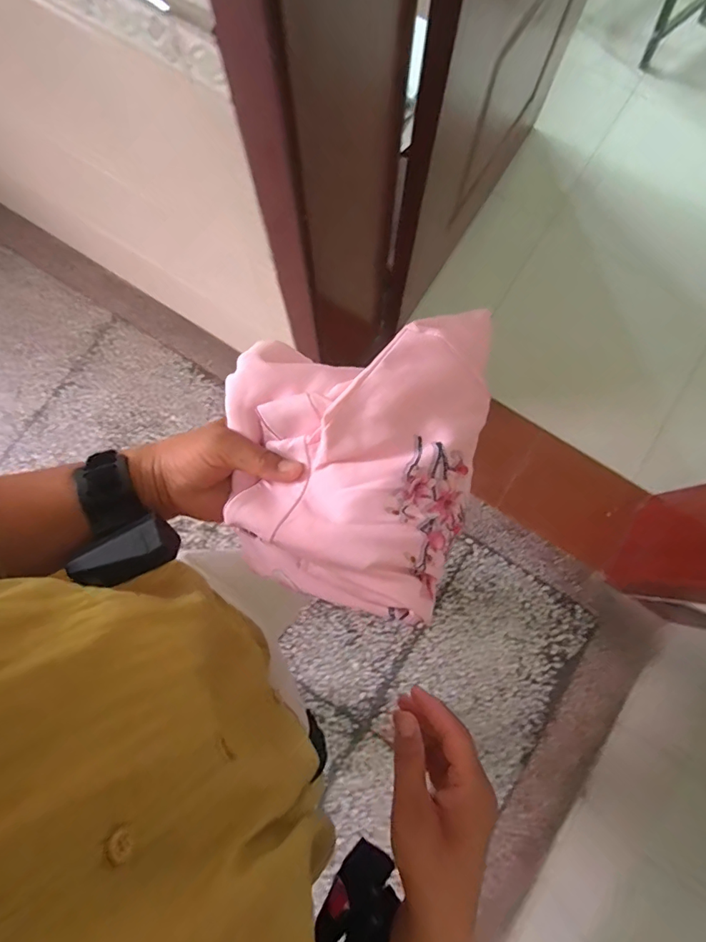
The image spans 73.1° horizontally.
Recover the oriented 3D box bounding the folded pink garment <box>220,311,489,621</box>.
[{"bbox_3d":[-0.003,-0.018,0.330,0.171,0.055,0.210,14,78,2],"label":"folded pink garment"}]

